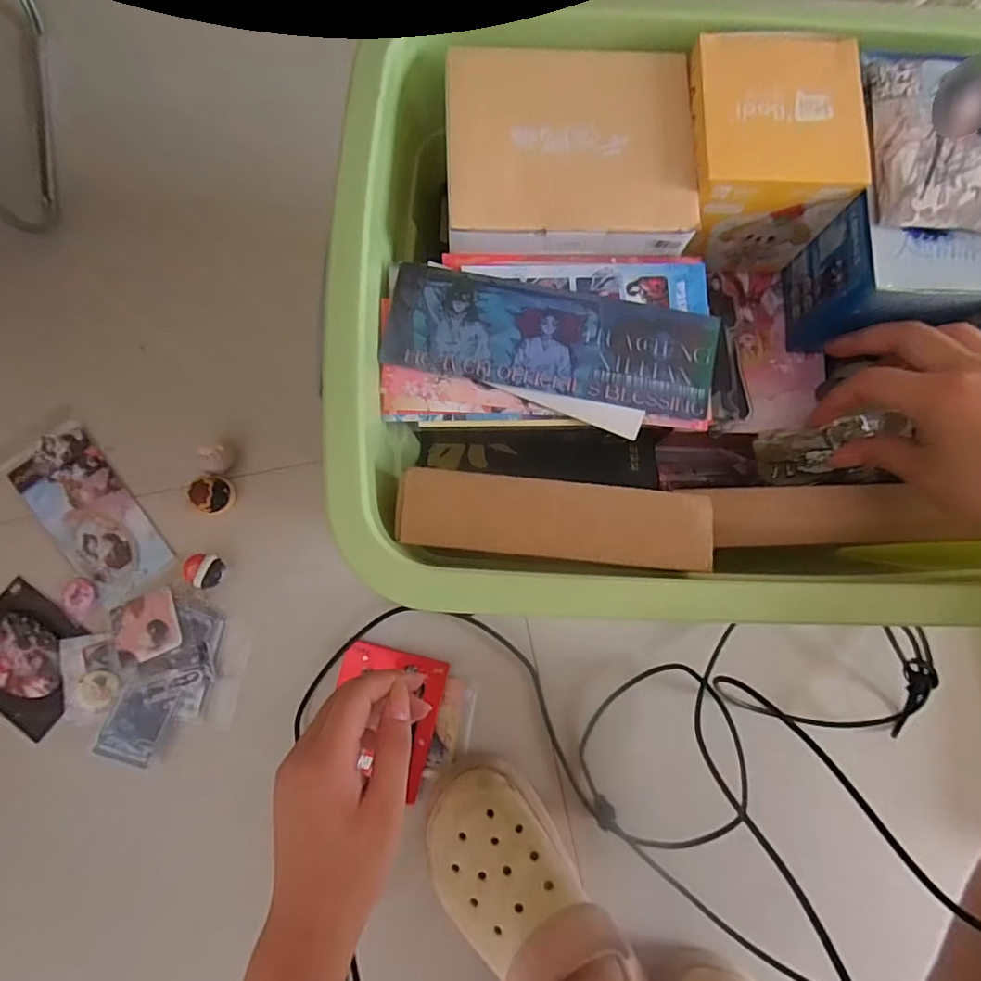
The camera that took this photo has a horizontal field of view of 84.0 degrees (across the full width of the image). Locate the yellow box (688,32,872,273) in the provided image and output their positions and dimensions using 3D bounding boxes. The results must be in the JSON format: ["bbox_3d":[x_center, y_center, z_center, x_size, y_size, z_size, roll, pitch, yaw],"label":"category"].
[{"bbox_3d":[0.157,-0.199,0.336,0.090,0.085,0.093,-3,82,-2],"label":"yellow box"}]

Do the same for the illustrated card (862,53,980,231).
[{"bbox_3d":[0.252,-0.191,0.296,0.085,0.011,0.102,2,81,-1],"label":"illustrated card"}]

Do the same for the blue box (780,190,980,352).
[{"bbox_3d":[0.239,-0.126,0.333,0.075,0.082,0.064,0,81,-1],"label":"blue box"}]

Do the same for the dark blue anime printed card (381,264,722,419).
[{"bbox_3d":[0.033,-0.083,0.299,0.178,0.005,0.059,10,81,0],"label":"dark blue anime printed card"}]

